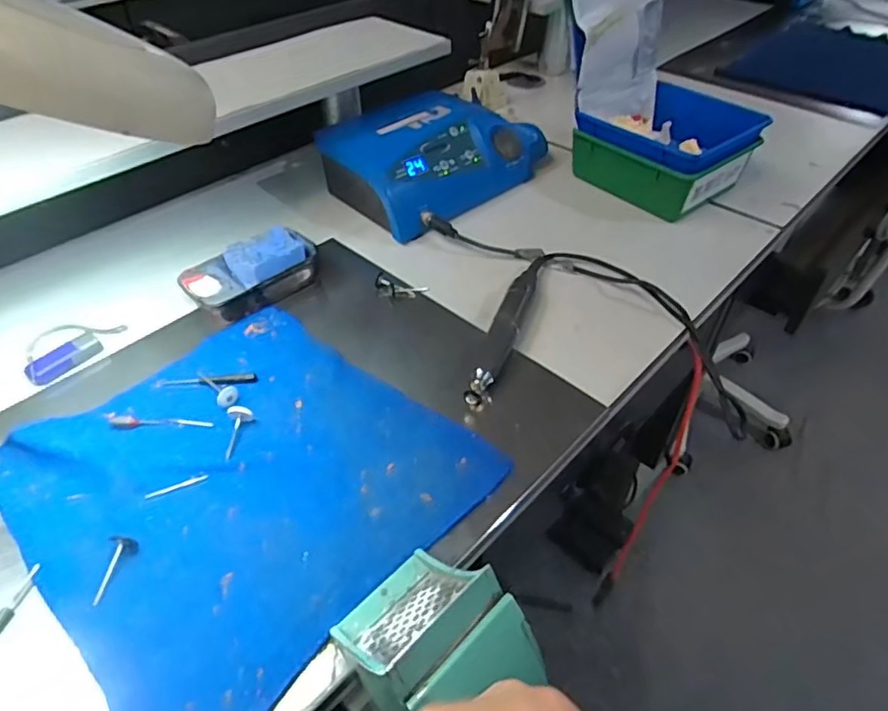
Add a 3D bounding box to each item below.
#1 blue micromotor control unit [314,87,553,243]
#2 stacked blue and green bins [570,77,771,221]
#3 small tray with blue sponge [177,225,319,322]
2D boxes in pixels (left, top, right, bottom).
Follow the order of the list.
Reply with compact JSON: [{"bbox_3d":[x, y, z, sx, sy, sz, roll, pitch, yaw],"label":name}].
[{"bbox_3d":[-0.012,-0.257,0.738,0.182,0.087,0.268,35,54,30],"label":"blue micromotor control unit"},{"bbox_3d":[0.290,-0.267,0.752,0.185,0.094,0.175,-31,52,-27],"label":"stacked blue and green bins"},{"bbox_3d":[-0.194,-0.083,0.589,0.131,0.044,0.080,-32,53,-29],"label":"small tray with blue sponge"}]

